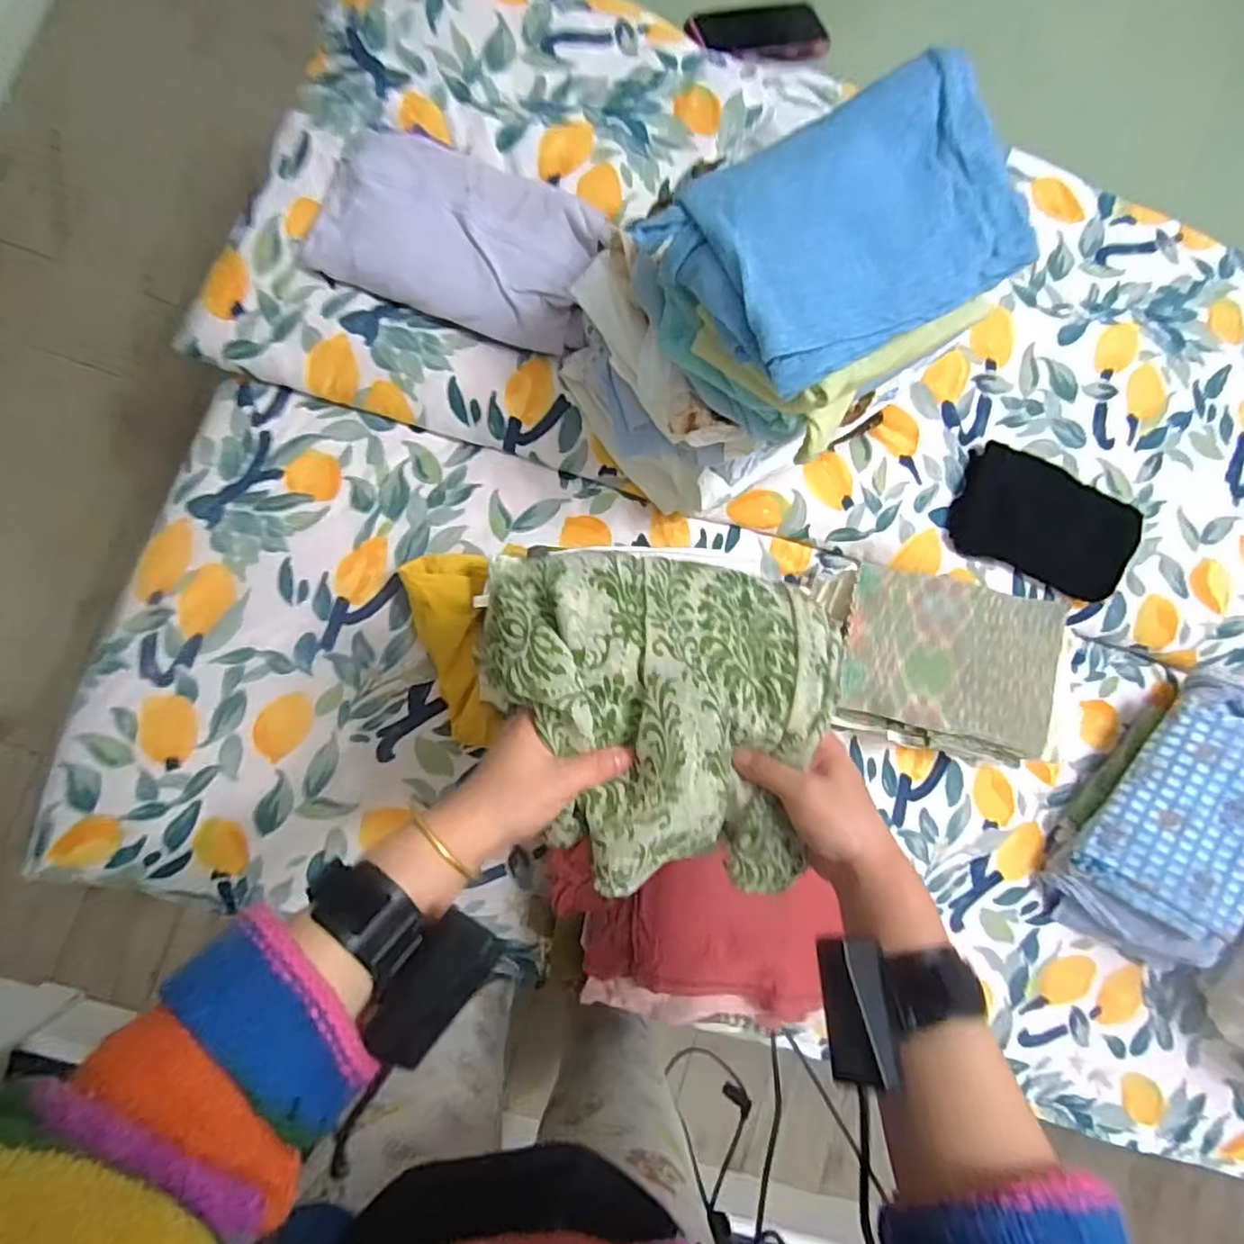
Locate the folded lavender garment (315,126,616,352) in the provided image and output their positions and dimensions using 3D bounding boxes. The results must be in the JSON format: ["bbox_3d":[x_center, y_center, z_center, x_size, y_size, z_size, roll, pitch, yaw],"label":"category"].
[{"bbox_3d":[-0.156,-0.376,0.651,0.268,0.043,0.167,14,84,-6],"label":"folded lavender garment"}]

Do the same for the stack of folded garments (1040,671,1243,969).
[{"bbox_3d":[0.605,0.210,0.695,0.169,0.111,0.313,33,83,-4],"label":"stack of folded garments"}]

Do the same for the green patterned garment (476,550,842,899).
[{"bbox_3d":[0.027,0.061,0.414,0.219,0.055,0.206,4,85,-7],"label":"green patterned garment"}]

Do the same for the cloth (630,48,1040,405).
[{"bbox_3d":[0.148,-0.258,0.439,0.211,0.072,0.159,-29,90,-8],"label":"cloth"}]

